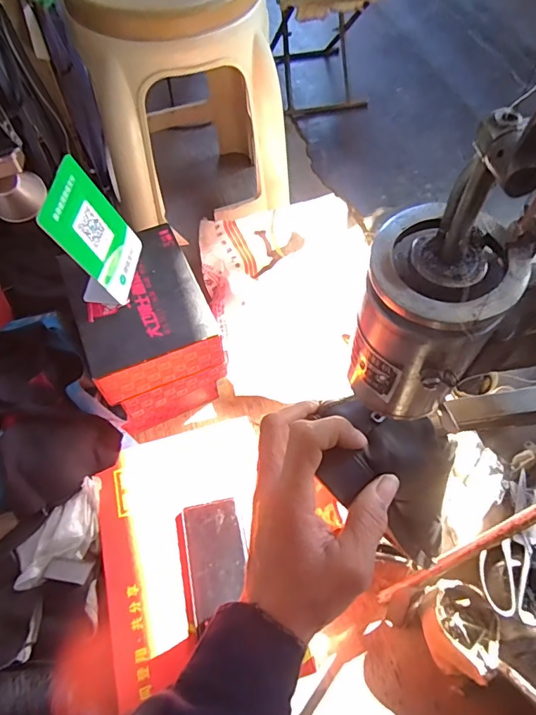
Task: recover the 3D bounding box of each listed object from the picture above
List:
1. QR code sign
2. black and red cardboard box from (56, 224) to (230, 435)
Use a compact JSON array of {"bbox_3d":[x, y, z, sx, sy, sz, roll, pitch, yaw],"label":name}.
[{"bbox_3d":[-0.215,-0.154,0.588,0.057,0.152,0.116,4,61,3],"label":"QR code sign"},{"bbox_3d":[-0.179,-0.030,0.734,0.167,0.234,0.210,-22,63,-11],"label":"black and red cardboard box"}]

